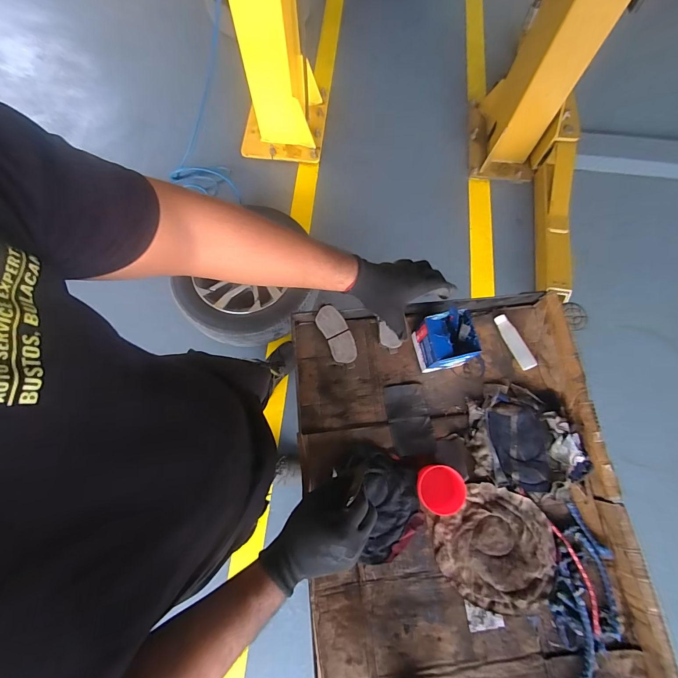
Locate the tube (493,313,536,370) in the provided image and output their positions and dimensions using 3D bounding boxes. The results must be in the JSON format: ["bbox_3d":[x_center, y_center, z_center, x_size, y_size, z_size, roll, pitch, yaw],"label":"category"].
[{"bbox_3d":[0.316,0.005,0.614,0.024,0.013,0.104,-22,74,-7],"label":"tube"}]

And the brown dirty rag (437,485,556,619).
[{"bbox_3d":[0.236,0.311,0.510,0.164,0.018,0.161,-42,78,-12],"label":"brown dirty rag"}]

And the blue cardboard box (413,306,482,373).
[{"bbox_3d":[0.174,0.005,0.571,0.081,0.087,0.085,-12,72,-5],"label":"blue cardboard box"}]

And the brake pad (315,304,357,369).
[{"bbox_3d":[-0.002,-0.003,0.579,0.044,0.015,0.112,-27,94,-11],"label":"brake pad"}]

